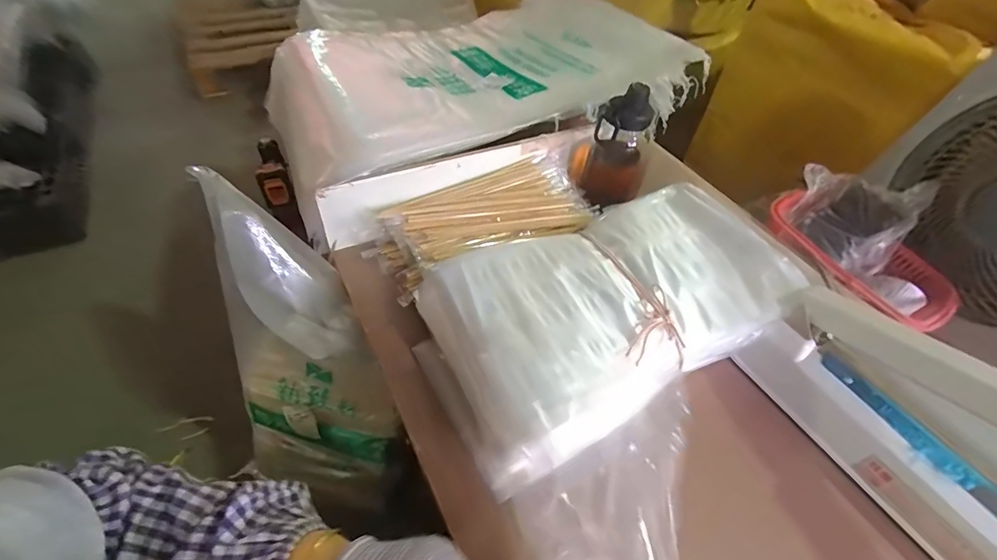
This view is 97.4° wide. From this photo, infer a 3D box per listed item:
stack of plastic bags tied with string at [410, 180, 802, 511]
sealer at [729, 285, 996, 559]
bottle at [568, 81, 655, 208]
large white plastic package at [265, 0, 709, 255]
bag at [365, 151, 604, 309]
[{"bbox_3d":[0.129,0.028,0.536,0.436,0.099,0.250,-20,53,-20],"label":"stack of plastic bags tied with string"},{"bbox_3d":[0.444,0.162,0.374,0.085,0.225,0.423,-24,55,-23],"label":"sealer"},{"bbox_3d":[0.165,-0.193,0.652,0.113,0.152,0.110,16,50,10],"label":"bottle"},{"bbox_3d":[-0.050,-0.364,0.791,0.706,0.118,0.474,-27,56,-25],"label":"large white plastic package"},{"bbox_3d":[-0.016,-0.080,0.633,0.319,0.065,0.144,-22,54,-21],"label":"bag"}]

